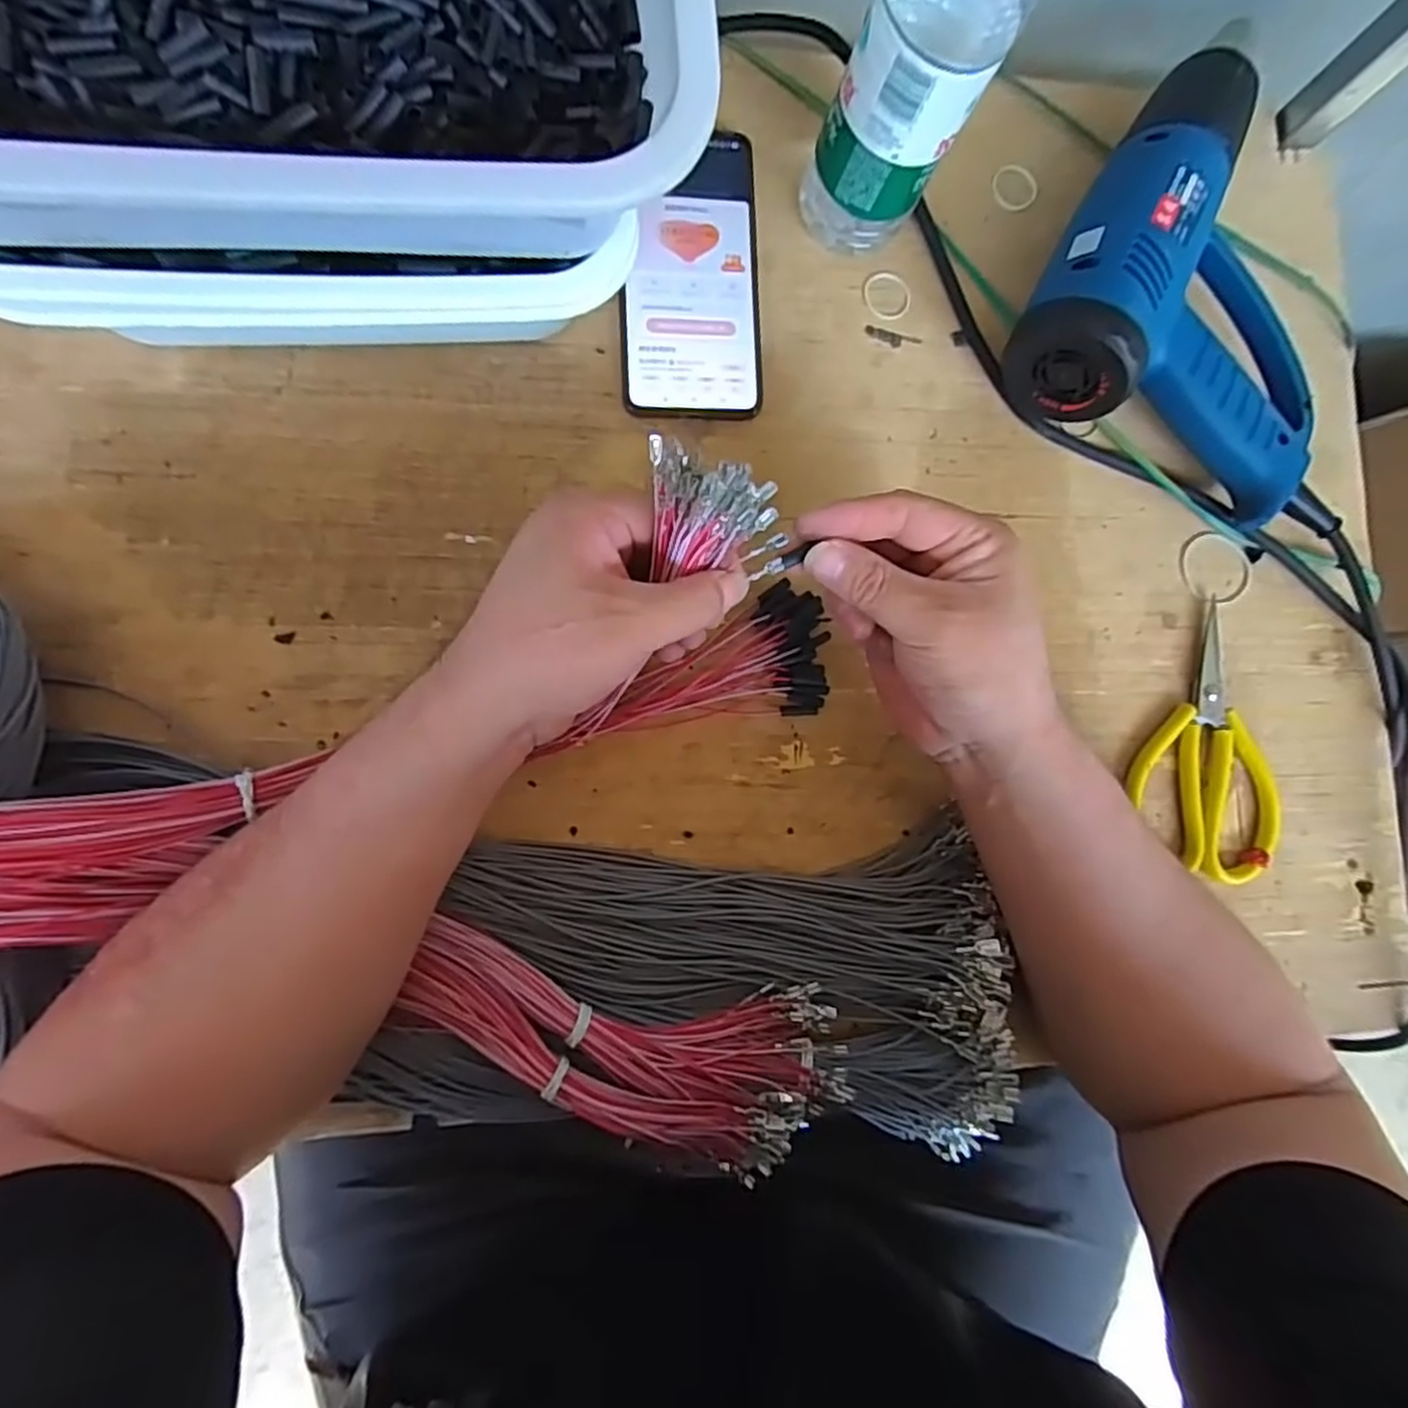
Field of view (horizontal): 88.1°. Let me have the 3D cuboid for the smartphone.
[{"bbox_3d":[-0.008,-0.240,0.409,0.077,0.013,0.156,-1,86,-9],"label":"smartphone"}]

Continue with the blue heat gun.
[{"bbox_3d":[0.293,-0.241,0.421,0.184,0.076,0.218,29,82,-5],"label":"blue heat gun"}]

